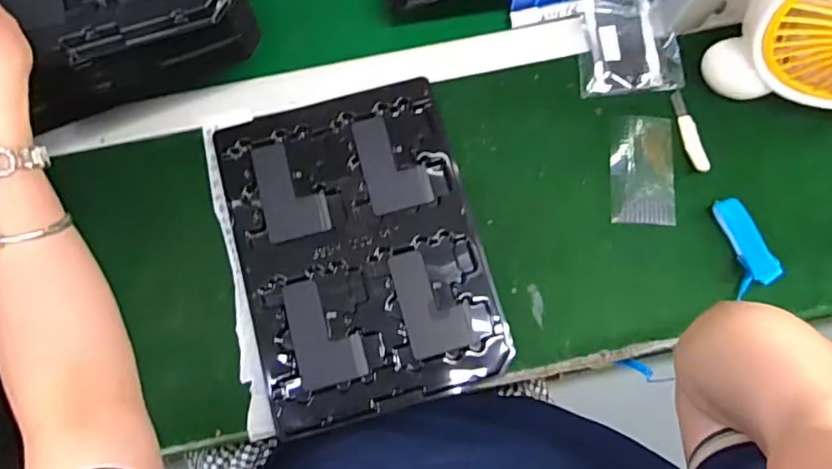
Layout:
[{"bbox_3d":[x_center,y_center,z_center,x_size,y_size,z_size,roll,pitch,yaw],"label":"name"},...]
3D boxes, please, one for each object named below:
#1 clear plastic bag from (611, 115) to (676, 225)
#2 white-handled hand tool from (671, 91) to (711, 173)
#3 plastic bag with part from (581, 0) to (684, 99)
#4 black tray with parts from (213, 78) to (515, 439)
[{"bbox_3d":[0.219,-0.064,0.565,0.058,0.008,0.110,2,74,8],"label":"clear plastic bag"},{"bbox_3d":[0.266,-0.100,0.564,0.018,0.010,0.086,-6,77,-2],"label":"white-handled hand tool"},{"bbox_3d":[0.212,-0.203,0.564,0.098,0.062,0.116,-4,77,-2],"label":"plastic bag with part"},{"bbox_3d":[-0.054,0.011,0.539,0.216,0.016,0.290,-14,78,-4],"label":"black tray with parts"}]

